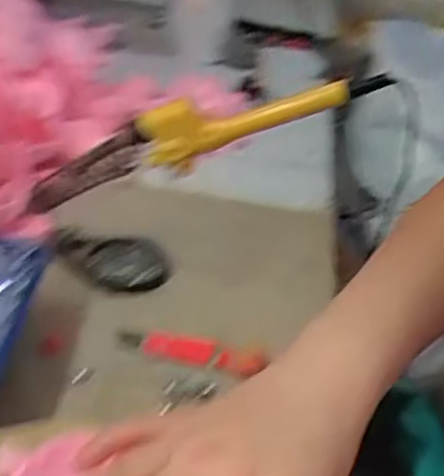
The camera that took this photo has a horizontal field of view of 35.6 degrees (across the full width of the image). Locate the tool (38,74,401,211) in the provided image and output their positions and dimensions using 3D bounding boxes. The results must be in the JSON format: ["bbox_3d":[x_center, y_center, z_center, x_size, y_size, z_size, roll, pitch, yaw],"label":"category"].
[{"bbox_3d":[-0.024,-0.073,0.493,0.275,0.048,0.025,-15,23,14],"label":"tool"}]

